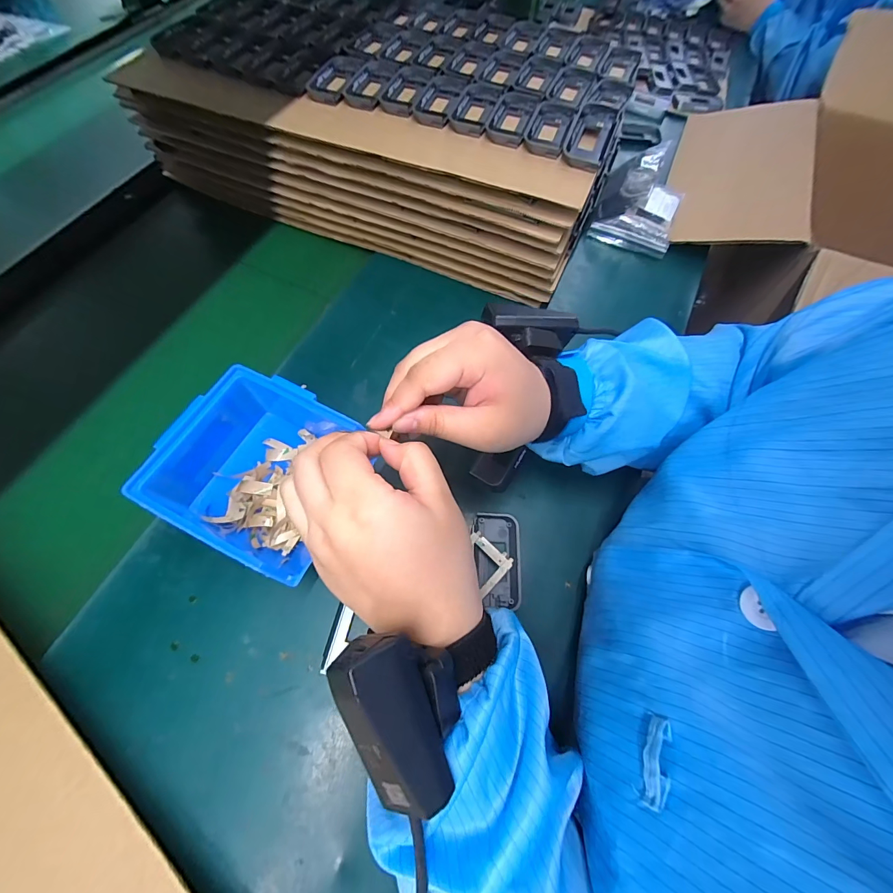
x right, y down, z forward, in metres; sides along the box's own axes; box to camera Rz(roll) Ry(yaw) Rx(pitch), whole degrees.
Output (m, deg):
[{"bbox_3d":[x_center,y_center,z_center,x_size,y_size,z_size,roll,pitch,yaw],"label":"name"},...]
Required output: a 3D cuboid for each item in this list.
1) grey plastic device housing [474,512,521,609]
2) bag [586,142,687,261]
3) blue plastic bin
[{"bbox_3d":[0.042,0.090,0.311,0.036,0.010,0.071,2,66,0],"label":"grey plastic device housing"},{"bbox_3d":[0.238,-0.305,0.469,0.095,0.060,0.113,21,67,8],"label":"bag"},{"bbox_3d":[-0.145,0.015,0.303,0.149,0.066,0.128,24,67,9],"label":"blue plastic bin"}]

